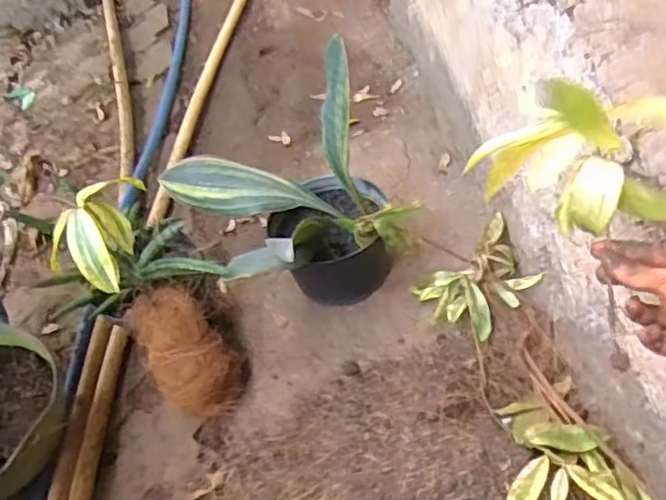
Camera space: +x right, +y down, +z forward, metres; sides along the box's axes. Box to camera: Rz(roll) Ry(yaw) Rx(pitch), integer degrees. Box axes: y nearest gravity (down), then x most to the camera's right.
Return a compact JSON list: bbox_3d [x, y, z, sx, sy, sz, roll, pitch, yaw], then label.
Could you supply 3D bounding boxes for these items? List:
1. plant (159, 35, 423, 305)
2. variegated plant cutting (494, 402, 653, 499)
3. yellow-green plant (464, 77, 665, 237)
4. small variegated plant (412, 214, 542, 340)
[{"bbox_3d":[-0.056,-0.080,0.743,0.221,0.296,0.199,-24,52,-14],"label":"plant"},{"bbox_3d":[0.197,0.195,0.584,0.126,0.067,0.151,-32,54,-20],"label":"variegated plant cutting"},{"bbox_3d":[0.181,-0.059,0.470,0.156,0.114,0.048,-9,50,-2],"label":"yellow-green plant"},{"bbox_3d":[0.181,0.037,0.786,0.151,0.046,0.107,-31,54,-20],"label":"small variegated plant"}]

